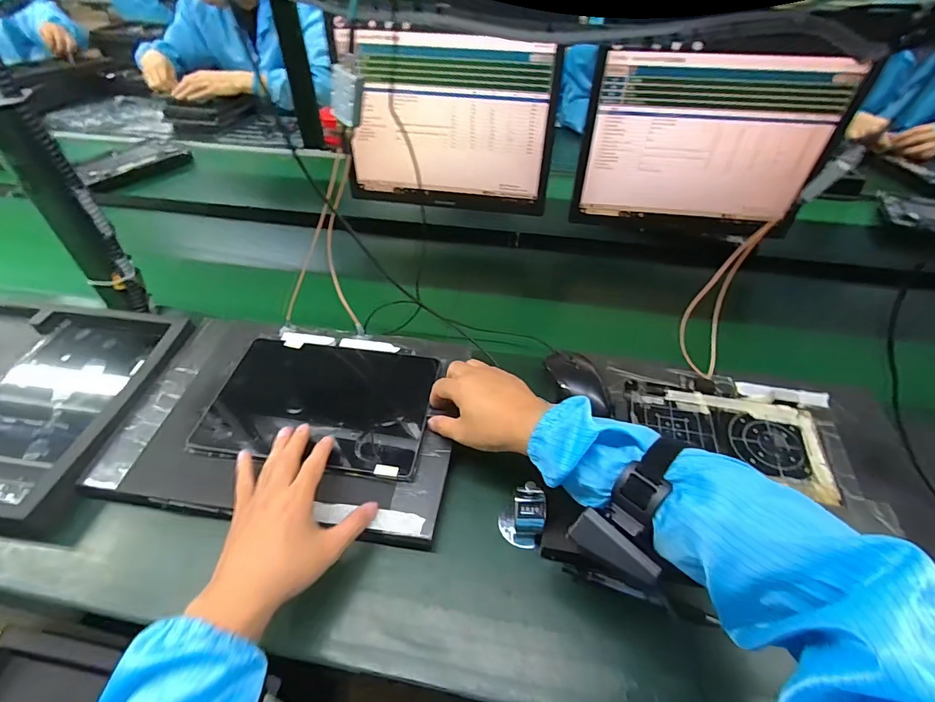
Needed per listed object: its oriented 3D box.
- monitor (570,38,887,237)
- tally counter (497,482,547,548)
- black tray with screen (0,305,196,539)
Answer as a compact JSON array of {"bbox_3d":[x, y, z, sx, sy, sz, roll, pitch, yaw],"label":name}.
[{"bbox_3d":[0.366,-0.311,0.696,0.357,0.272,0.088,6,46,4],"label":"monitor"},{"bbox_3d":[0.058,0.166,0.449,0.047,0.057,0.045,0,46,-1],"label":"tally counter"},{"bbox_3d":[-0.635,0.043,0.563,0.456,0.036,0.303,7,46,6],"label":"black tray with screen"}]

